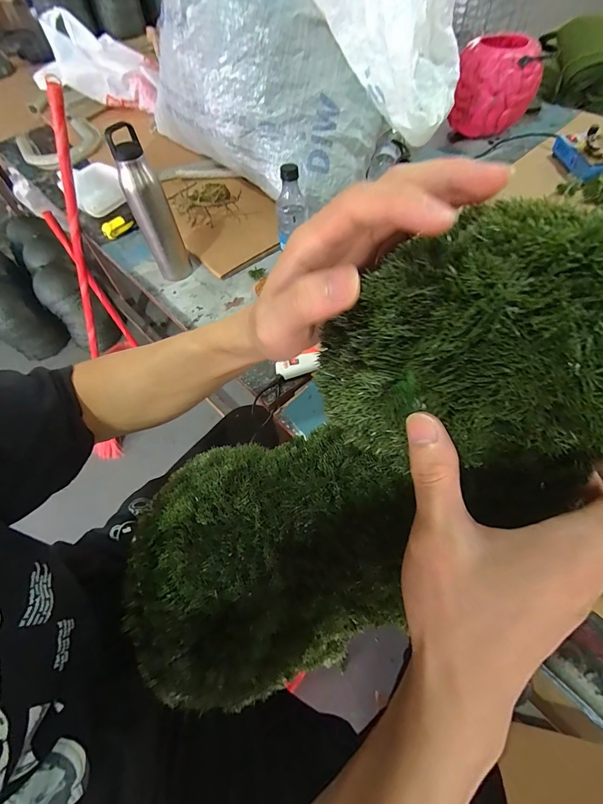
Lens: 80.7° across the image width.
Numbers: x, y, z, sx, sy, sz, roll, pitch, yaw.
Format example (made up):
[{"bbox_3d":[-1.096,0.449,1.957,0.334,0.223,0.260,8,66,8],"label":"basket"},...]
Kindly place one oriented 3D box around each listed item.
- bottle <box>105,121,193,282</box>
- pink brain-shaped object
[{"bbox_3d":[-0.252,-0.317,0.612,0.059,0.247,0.066,-24,59,-11],"label":"bottle"},{"bbox_3d":[0.471,-0.766,0.861,0.181,0.144,0.161,19,61,16],"label":"pink brain-shaped object"}]

